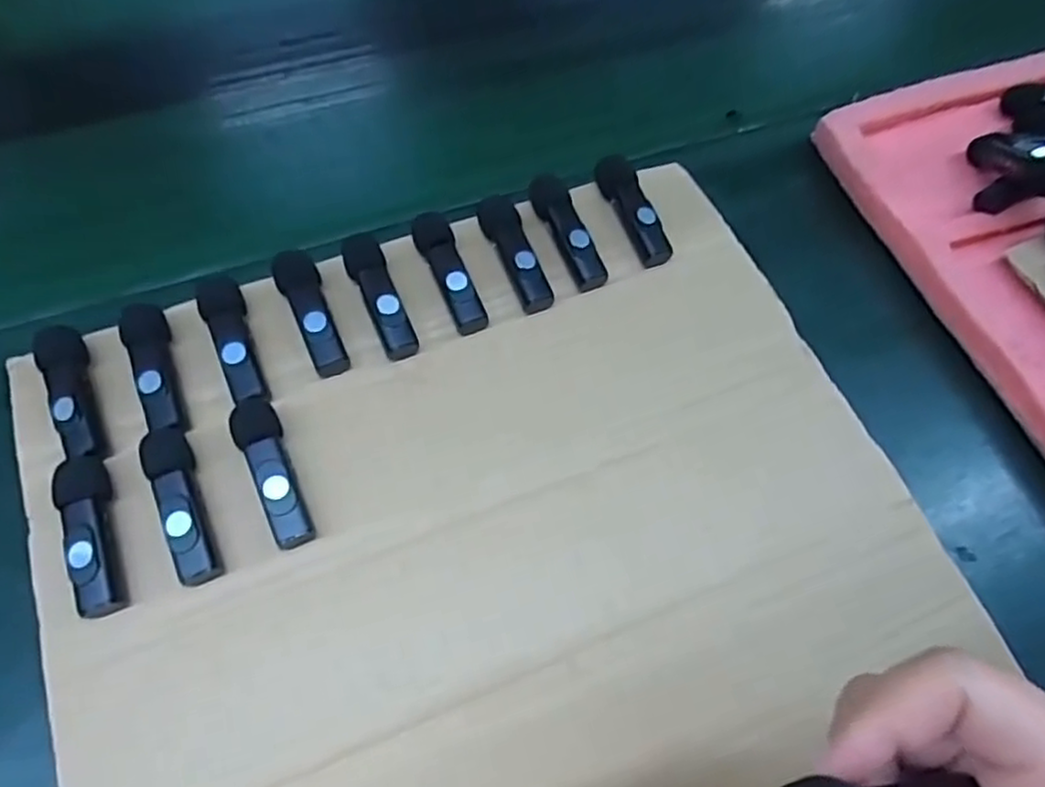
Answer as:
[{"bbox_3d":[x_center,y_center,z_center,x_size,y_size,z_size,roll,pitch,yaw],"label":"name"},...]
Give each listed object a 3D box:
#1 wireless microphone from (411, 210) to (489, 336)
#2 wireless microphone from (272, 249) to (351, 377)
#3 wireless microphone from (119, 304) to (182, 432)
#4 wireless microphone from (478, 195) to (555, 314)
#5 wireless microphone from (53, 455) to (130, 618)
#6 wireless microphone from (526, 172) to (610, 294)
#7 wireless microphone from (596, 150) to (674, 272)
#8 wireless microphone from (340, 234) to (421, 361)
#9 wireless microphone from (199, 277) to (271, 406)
[{"bbox_3d":[-0.036,-0.059,0.340,0.019,0.016,0.066,-16,69,-17],"label":"wireless microphone"},{"bbox_3d":[-0.098,-0.038,0.327,0.019,0.019,0.063,-21,63,-13],"label":"wireless microphone"},{"bbox_3d":[-0.161,-0.012,0.307,0.017,0.016,0.061,-19,62,-12],"label":"wireless microphone"},{"bbox_3d":[-0.005,-0.069,0.348,0.019,0.019,0.063,-18,62,-11],"label":"wireless microphone"},{"bbox_3d":[-0.171,0.056,0.279,0.016,0.019,0.064,-18,62,-11],"label":"wireless microphone"},{"bbox_3d":[0.022,-0.082,0.353,0.020,0.017,0.065,-18,62,-11],"label":"wireless microphone"},{"bbox_3d":[0.058,-0.094,0.360,0.017,0.013,0.062,-19,73,-13],"label":"wireless microphone"},{"bbox_3d":[-0.068,-0.046,0.332,0.018,0.017,0.065,-20,62,-12],"label":"wireless microphone"},{"bbox_3d":[-0.131,-0.025,0.317,0.018,0.014,0.064,-19,62,-12],"label":"wireless microphone"}]

